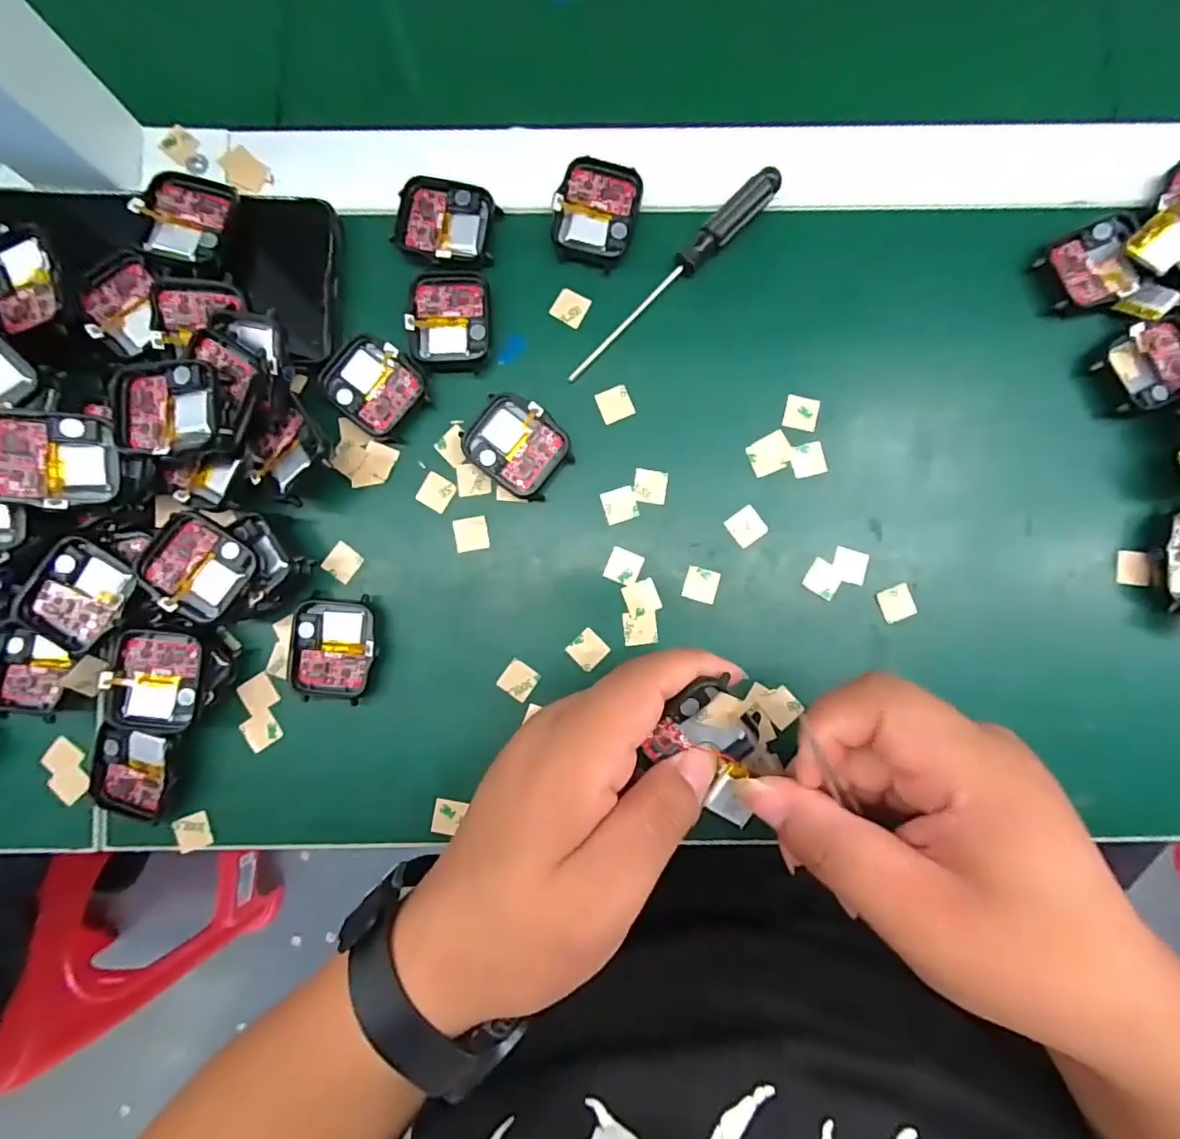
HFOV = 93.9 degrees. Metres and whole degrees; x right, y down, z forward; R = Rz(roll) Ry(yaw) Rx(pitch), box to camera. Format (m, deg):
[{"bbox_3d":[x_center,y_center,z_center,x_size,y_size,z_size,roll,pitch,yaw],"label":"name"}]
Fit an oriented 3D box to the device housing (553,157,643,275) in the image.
[{"bbox_3d":[0.003,-0.166,0.259,0.037,0.010,0.045,15,87,1],"label":"device housing"}]

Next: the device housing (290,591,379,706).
[{"bbox_3d":[-0.114,0.036,0.250,0.037,0.013,0.046,2,87,0],"label":"device housing"}]

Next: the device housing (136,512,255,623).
[{"bbox_3d":[-0.166,-0.001,0.231,0.040,0.011,0.035,34,88,2],"label":"device housing"}]

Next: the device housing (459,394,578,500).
[{"bbox_3d":[-0.034,-0.057,0.254,0.045,0.011,0.037,39,88,2],"label":"device housing"}]

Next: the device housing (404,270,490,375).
[{"bbox_3d":[-0.065,-0.115,0.254,0.036,0.005,0.045,1,87,0],"label":"device housing"}]

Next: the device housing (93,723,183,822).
[{"bbox_3d":[-0.200,0.090,0.244,0.038,0.014,0.041,7,87,1],"label":"device housing"}]

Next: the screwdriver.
[{"bbox_3d":[0.038,-0.136,0.257,0.130,0.012,0.012,-44,88,-2],"label":"screwdriver"}]

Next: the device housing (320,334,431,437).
[{"bbox_3d":[-0.100,-0.085,0.256,0.037,0.010,0.041,-44,88,-2],"label":"device housing"}]

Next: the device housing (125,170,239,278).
[{"bbox_3d":[-0.178,-0.150,0.241,0.036,0.006,0.046,8,81,-6],"label":"device housing"}]

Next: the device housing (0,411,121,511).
[{"bbox_3d":[-0.214,-0.043,0.219,0.041,0.012,0.036,2,88,-31],"label":"device housing"}]

